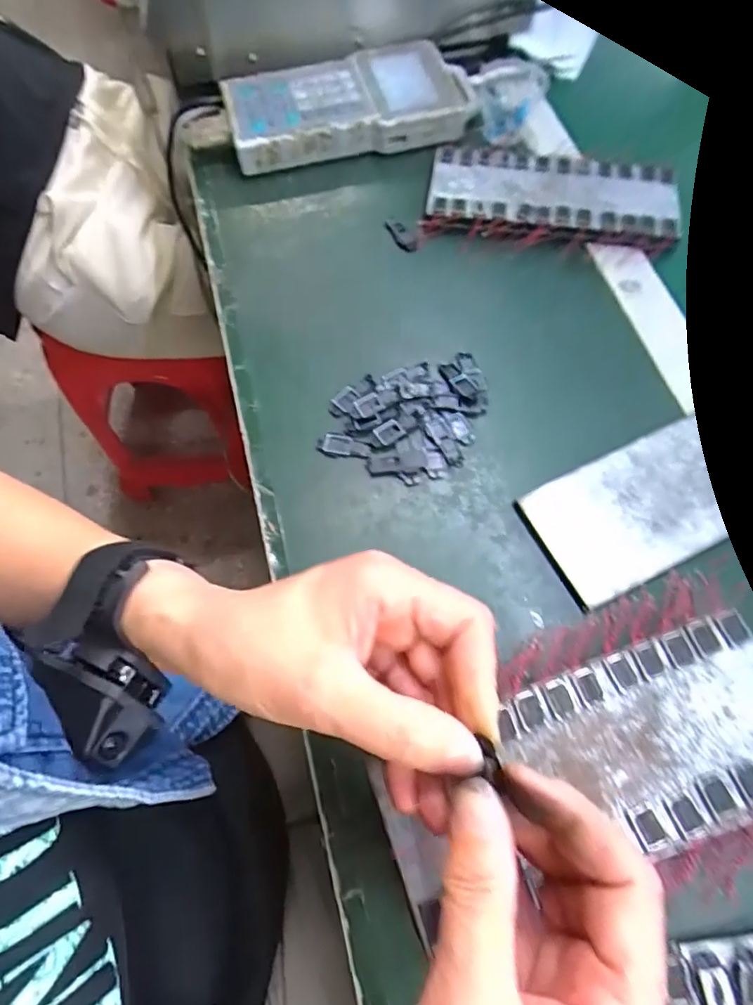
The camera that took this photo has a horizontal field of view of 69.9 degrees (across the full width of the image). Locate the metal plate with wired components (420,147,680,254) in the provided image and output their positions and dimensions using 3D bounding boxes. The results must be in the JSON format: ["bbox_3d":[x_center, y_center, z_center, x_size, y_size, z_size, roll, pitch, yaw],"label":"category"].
[{"bbox_3d":[0.144,-0.251,0.447,0.199,0.019,0.096,10,68,7],"label":"metal plate with wired components"}]

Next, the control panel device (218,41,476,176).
[{"bbox_3d":[-0.021,-0.364,0.489,0.225,0.035,0.112,-16,67,-4],"label":"control panel device"}]

